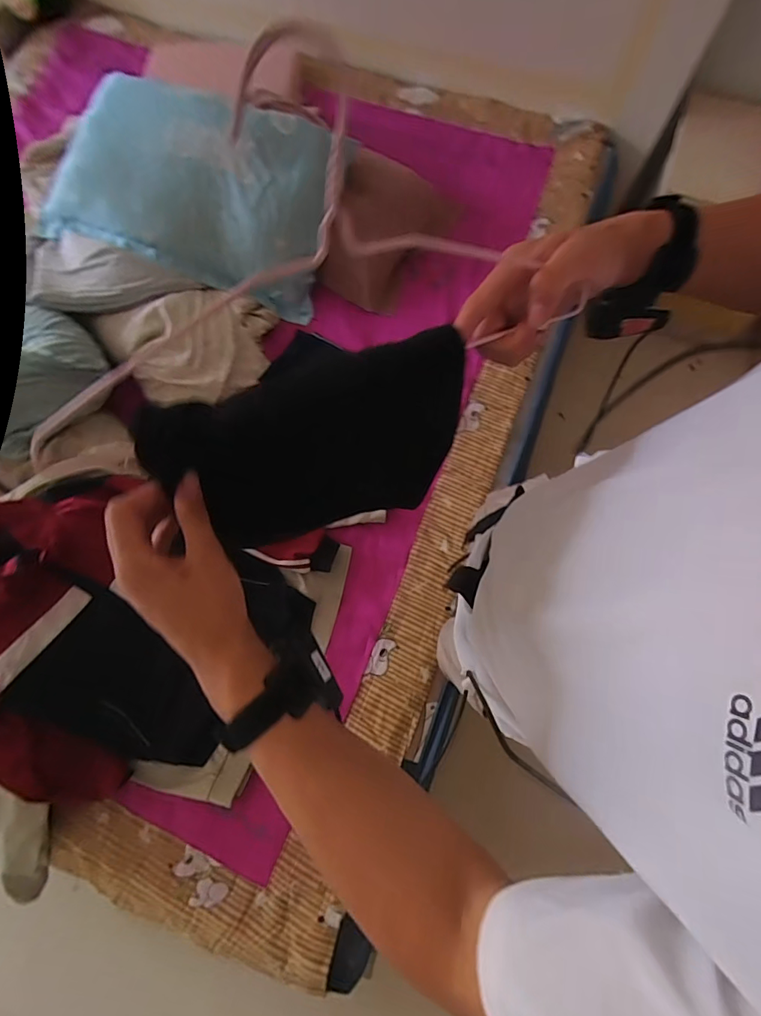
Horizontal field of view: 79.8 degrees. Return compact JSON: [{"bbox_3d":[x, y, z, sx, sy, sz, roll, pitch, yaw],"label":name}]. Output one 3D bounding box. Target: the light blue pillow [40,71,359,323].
[{"bbox_3d":[-0.472,-0.774,1.128,0.705,0.285,0.380,13,75,5],"label":"light blue pillow"}]

